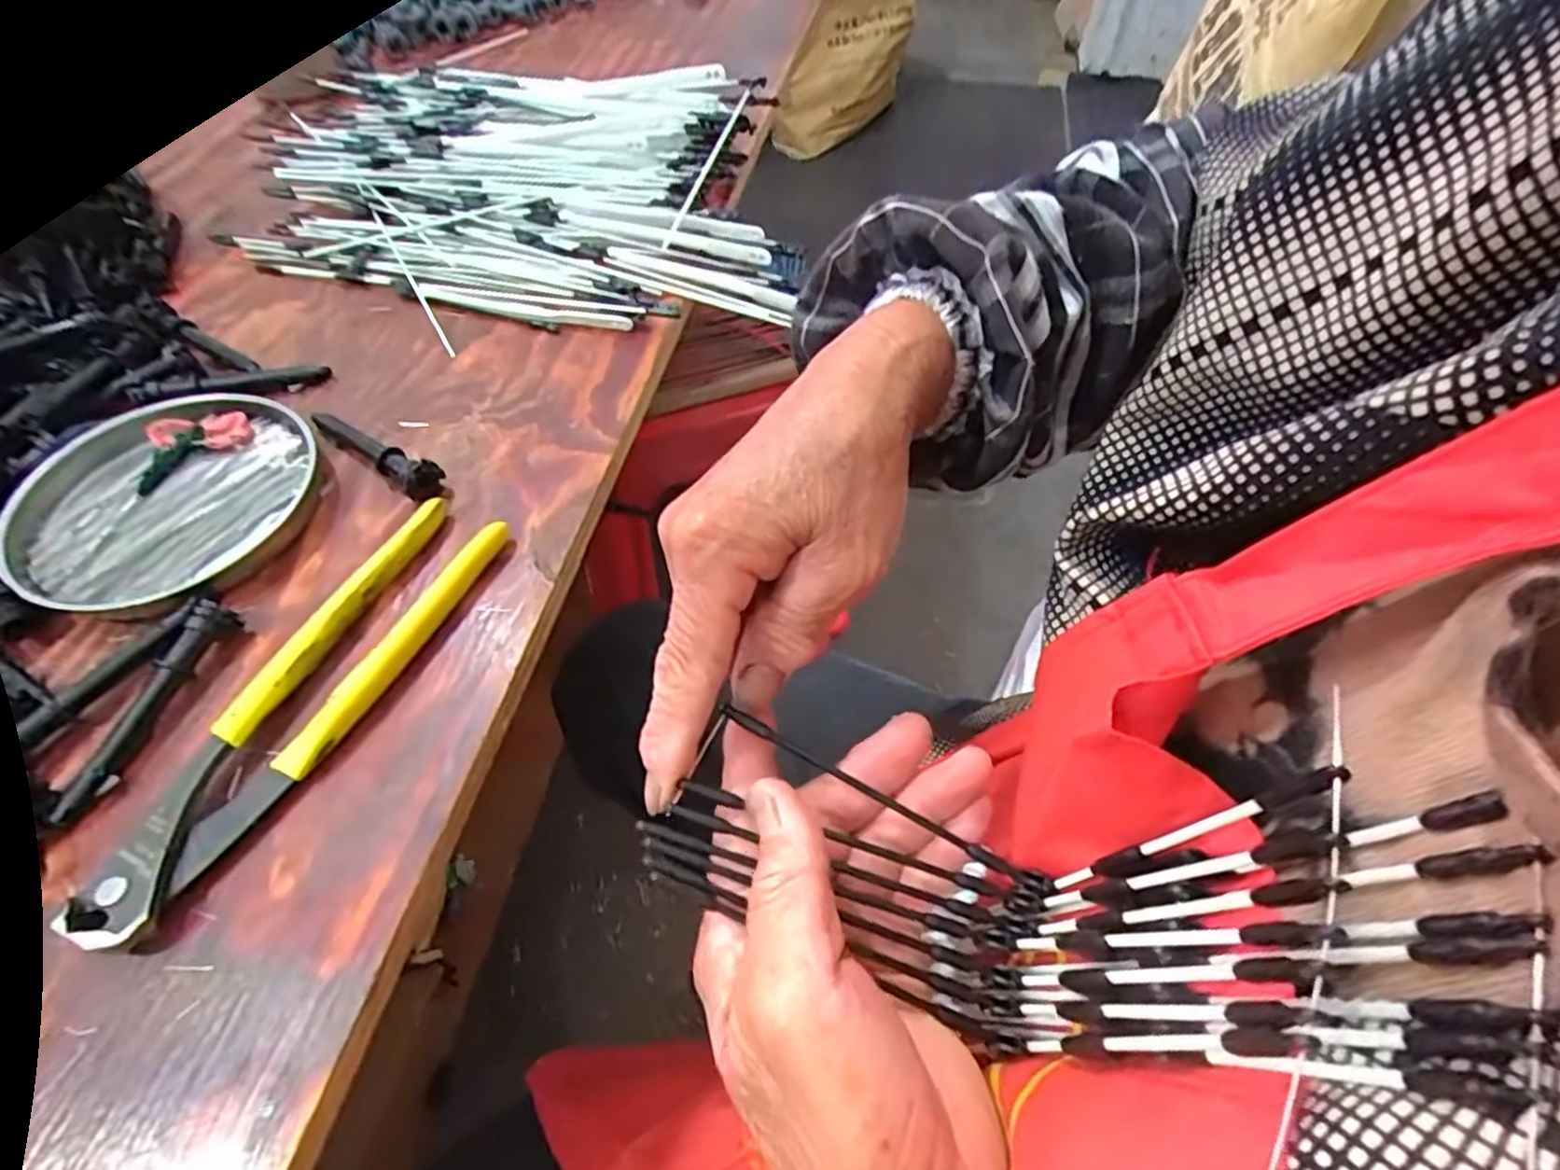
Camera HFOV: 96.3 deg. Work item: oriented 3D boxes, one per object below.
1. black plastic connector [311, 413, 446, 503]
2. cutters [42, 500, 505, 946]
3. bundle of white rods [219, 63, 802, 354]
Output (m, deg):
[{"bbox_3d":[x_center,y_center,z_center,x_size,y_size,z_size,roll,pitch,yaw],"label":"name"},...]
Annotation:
[{"bbox_3d":[-0.210,-0.072,0.359,0.092,0.021,0.019,32,60,16],"label":"black plastic connector"},{"bbox_3d":[-0.191,0.043,0.288,0.041,0.016,0.199,22,58,11],"label":"cutters"},{"bbox_3d":[-0.167,-0.279,0.485,0.363,0.053,0.243,3,56,-2],"label":"bundle of white rods"}]

